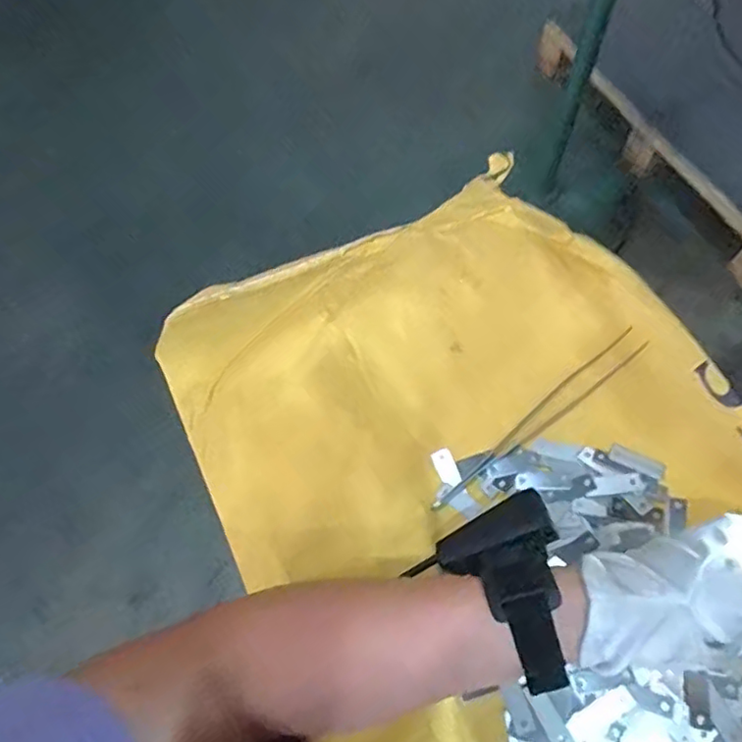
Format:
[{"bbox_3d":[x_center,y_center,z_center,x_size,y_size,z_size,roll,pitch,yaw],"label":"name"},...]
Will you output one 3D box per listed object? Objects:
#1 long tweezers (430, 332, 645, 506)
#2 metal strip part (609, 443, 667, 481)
[{"bbox_3d":[0.117,0.032,0.407,0.192,0.008,0.018,-36,70,-13],"label":"long tweezers"},{"bbox_3d":[0.182,0.062,0.401,0.037,0.004,0.013,25,69,13],"label":"metal strip part"}]

